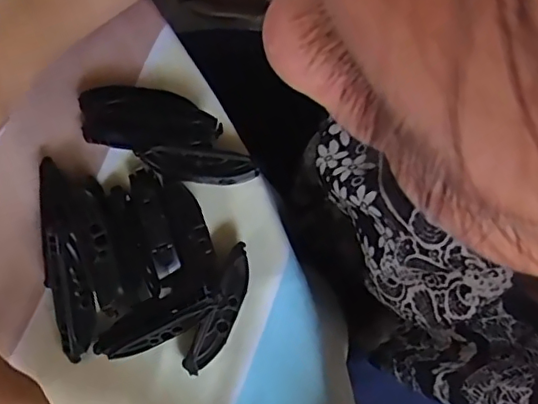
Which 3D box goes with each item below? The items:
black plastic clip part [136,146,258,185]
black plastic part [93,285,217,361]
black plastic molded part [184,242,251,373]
[{"bbox_3d":[-0.045,-0.022,0.361,0.074,0.015,0.021,5,77,0],"label":"black plastic clip part"},{"bbox_3d":[-0.067,0.070,0.332,0.078,0.019,0.026,-26,78,10],"label":"black plastic part"},{"bbox_3d":[-0.028,0.064,0.337,0.019,0.015,0.080,24,77,4],"label":"black plastic molded part"}]

